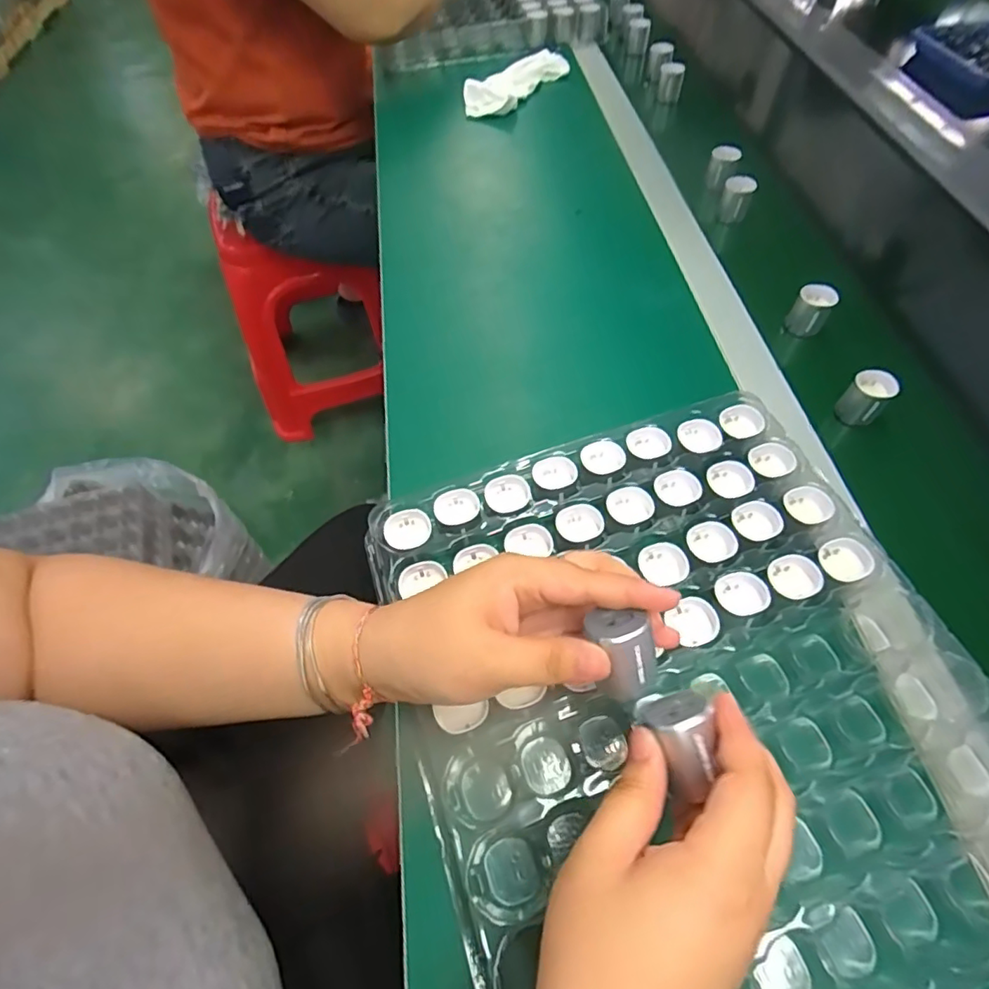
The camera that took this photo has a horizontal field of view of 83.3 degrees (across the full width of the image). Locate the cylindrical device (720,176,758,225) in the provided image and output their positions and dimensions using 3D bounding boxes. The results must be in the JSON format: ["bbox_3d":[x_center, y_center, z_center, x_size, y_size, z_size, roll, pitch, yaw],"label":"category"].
[{"bbox_3d":[0.257,-0.313,0.591,0.030,0.041,0.025,18,61,13],"label":"cylindrical device"}]

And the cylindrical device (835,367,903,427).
[{"bbox_3d":[0.299,-0.077,0.446,0.030,0.042,0.024,32,65,20],"label":"cylindrical device"}]

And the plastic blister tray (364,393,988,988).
[{"bbox_3d":[0.107,0.114,0.326,0.295,0.053,0.336,-19,60,-9],"label":"plastic blister tray"}]

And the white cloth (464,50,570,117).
[{"bbox_3d":[0.031,-0.561,0.750,0.068,0.023,0.190,32,65,19],"label":"white cloth"}]

